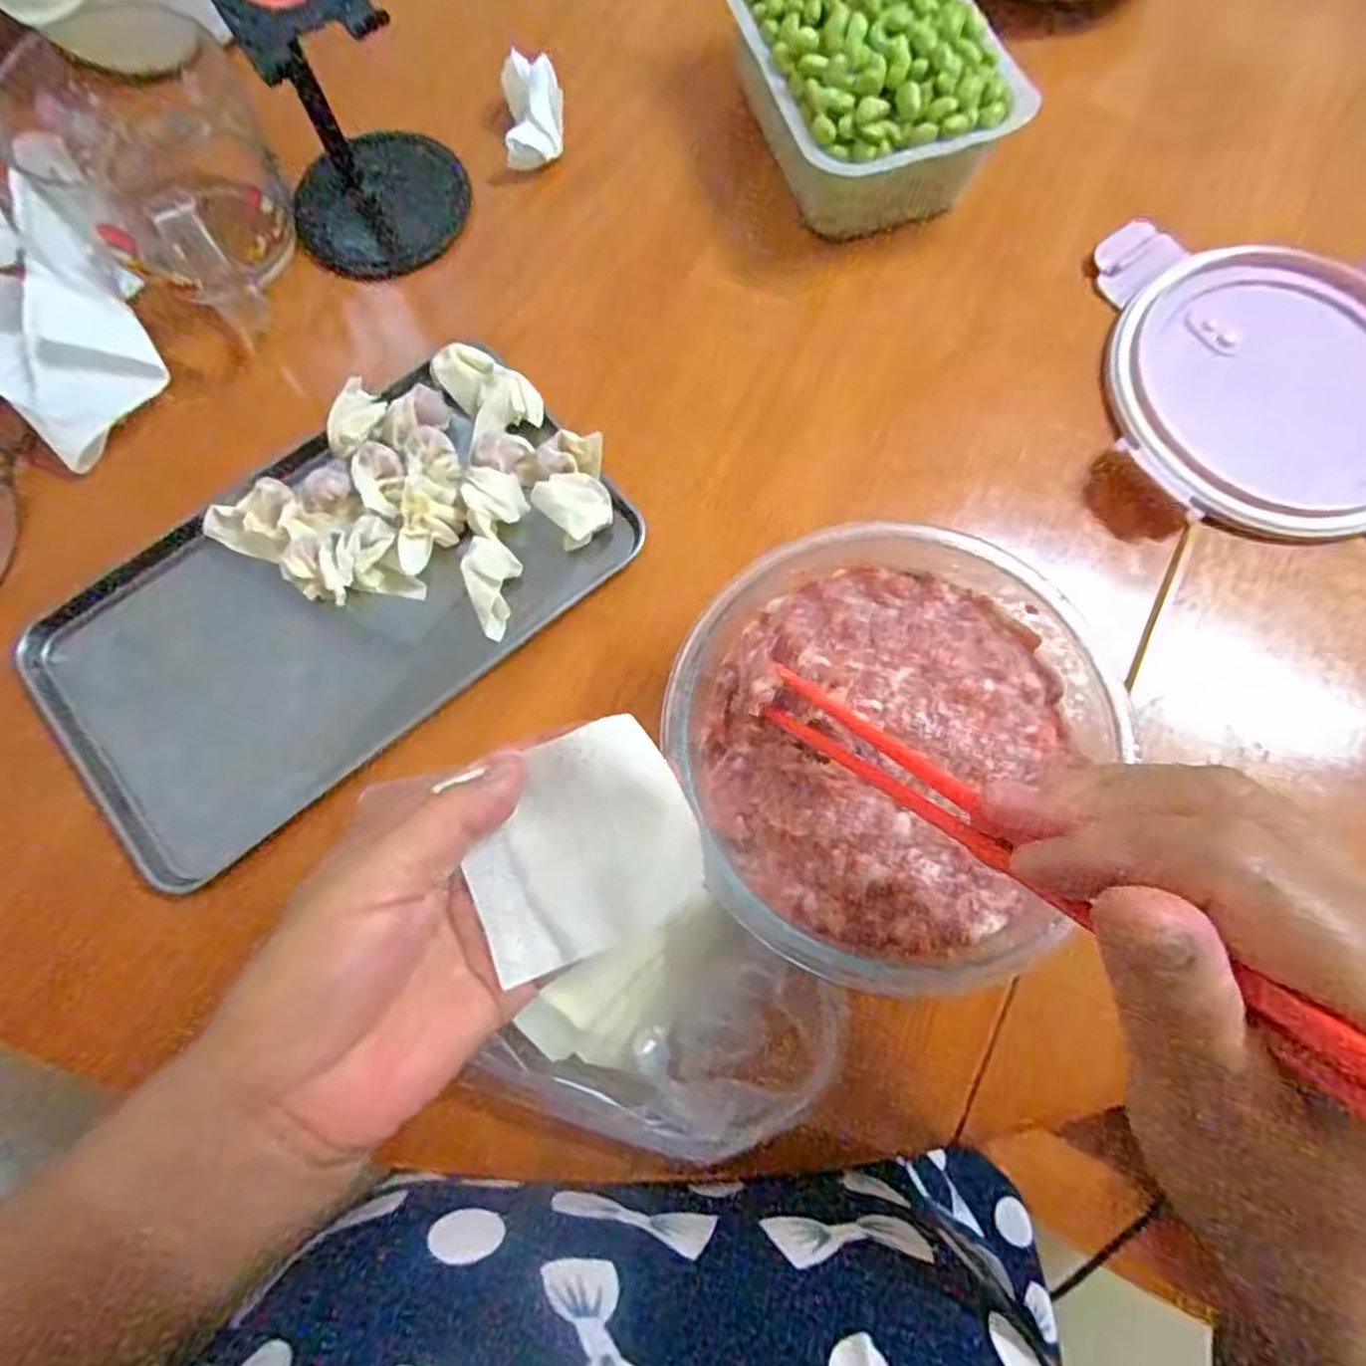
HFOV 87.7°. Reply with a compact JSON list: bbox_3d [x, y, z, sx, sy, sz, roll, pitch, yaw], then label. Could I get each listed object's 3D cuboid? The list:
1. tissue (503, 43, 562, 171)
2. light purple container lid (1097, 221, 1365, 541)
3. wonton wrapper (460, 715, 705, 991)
[{"bbox_3d":[-0.084,-0.320,0.405,0.032,0.036,0.053,-7,73,-1],"label":"tissue"},{"bbox_3d":[0.304,-0.154,0.361,0.169,0.024,0.168,8,74,3],"label":"light purple container lid"},{"bbox_3d":[-0.034,0.054,0.232,0.075,0.009,0.068,-23,92,5],"label":"wonton wrapper"}]

